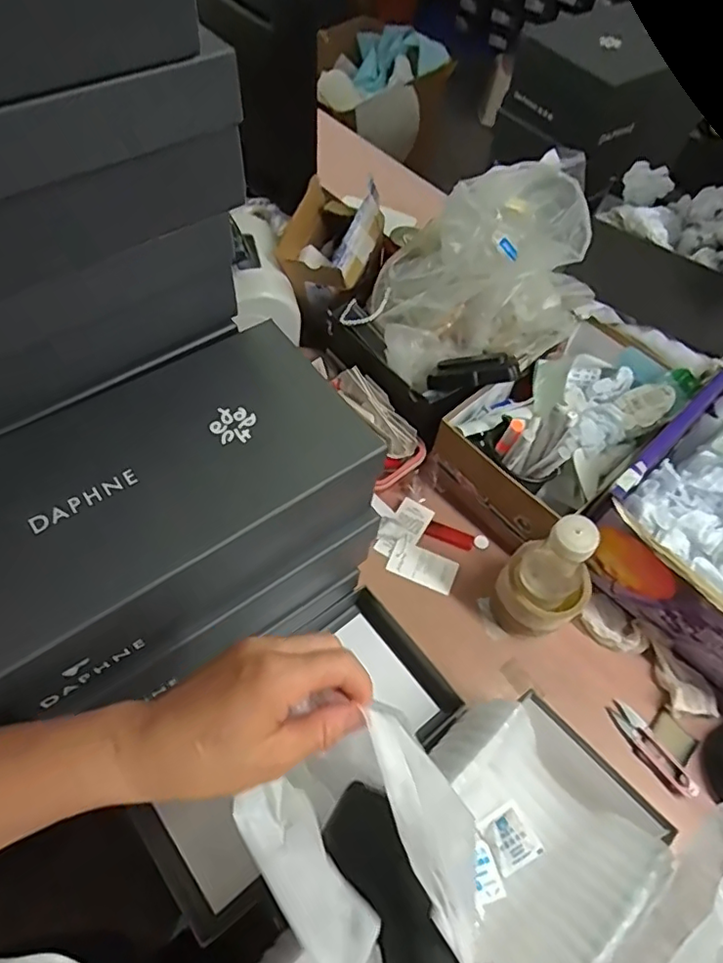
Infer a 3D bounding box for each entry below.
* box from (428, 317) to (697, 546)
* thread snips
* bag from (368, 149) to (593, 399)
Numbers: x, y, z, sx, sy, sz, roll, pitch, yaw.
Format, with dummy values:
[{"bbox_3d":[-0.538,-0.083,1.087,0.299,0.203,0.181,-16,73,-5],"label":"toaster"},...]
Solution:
[{"bbox_3d":[0.263,-0.091,0.725,0.345,0.130,0.168,-35,68,-22],"label":"box"},{"bbox_3d":[0.302,0.278,0.597,0.024,0.012,0.104,-29,65,-19],"label":"thread snips"},{"bbox_3d":[0.158,-0.265,0.716,0.285,0.152,0.196,-11,61,-11],"label":"bag"}]

